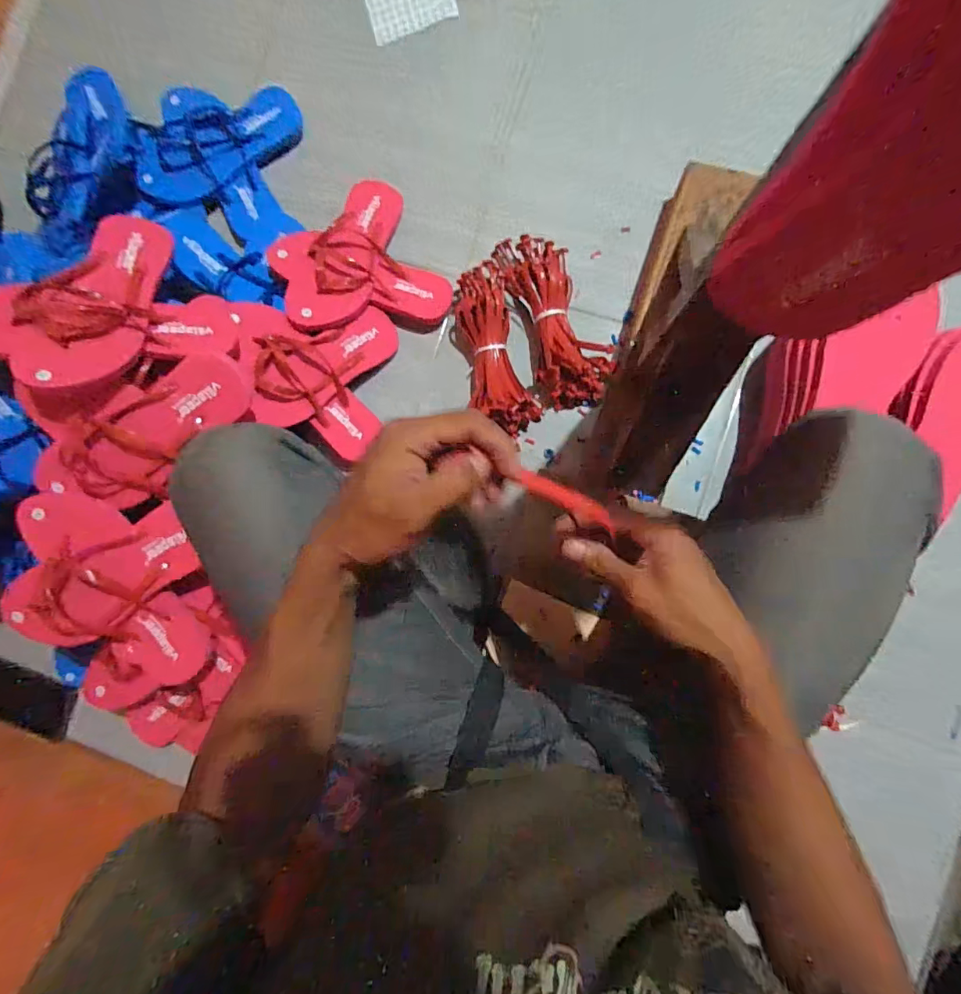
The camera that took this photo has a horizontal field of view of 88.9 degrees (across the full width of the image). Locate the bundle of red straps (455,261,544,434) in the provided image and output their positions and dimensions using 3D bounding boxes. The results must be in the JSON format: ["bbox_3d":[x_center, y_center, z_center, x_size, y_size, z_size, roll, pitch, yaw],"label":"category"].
[{"bbox_3d":[0.016,-0.185,0.631,0.078,0.064,0.206,-16,84,5],"label":"bundle of red straps"}]

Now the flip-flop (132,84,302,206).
[{"bbox_3d":[-0.356,-0.477,0.679,0.231,0.043,0.124,-39,82,-14],"label":"flip-flop"}]

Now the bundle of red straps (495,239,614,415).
[{"bbox_3d":[0.099,-0.231,0.631,0.104,0.061,0.229,-18,84,5],"label":"bundle of red straps"}]

